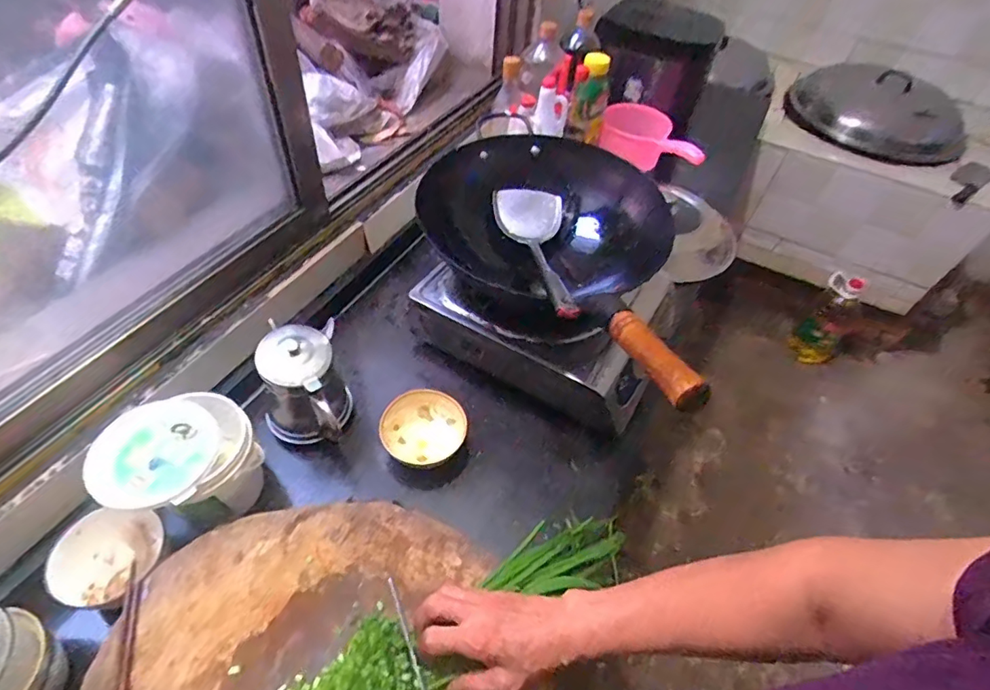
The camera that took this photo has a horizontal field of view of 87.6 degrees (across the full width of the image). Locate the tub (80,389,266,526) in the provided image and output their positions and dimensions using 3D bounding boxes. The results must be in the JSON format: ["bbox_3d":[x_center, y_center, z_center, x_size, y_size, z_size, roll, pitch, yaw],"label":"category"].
[{"bbox_3d":[-0.356,0.150,0.607,0.131,0.146,0.135,3,50,-3],"label":"tub"}]

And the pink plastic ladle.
[{"bbox_3d":[0.349,-0.432,1.136,0.095,0.142,0.236,-35,61,-29],"label":"pink plastic ladle"}]

